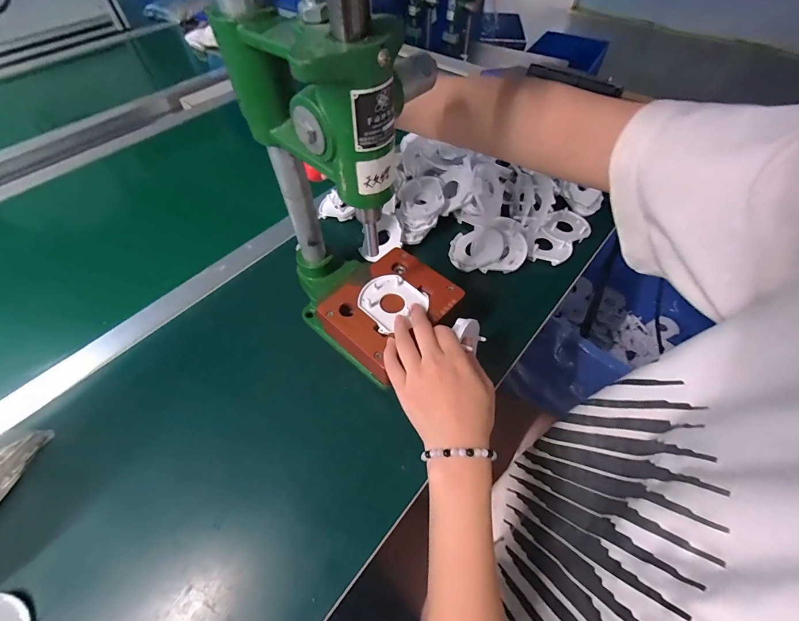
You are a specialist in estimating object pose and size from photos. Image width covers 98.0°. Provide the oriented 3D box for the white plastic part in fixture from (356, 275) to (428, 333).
[{"bbox_3d":[-0.008,-0.012,0.355,0.061,0.008,0.059,-33,61,-20],"label":"white plastic part in fixture"}]

